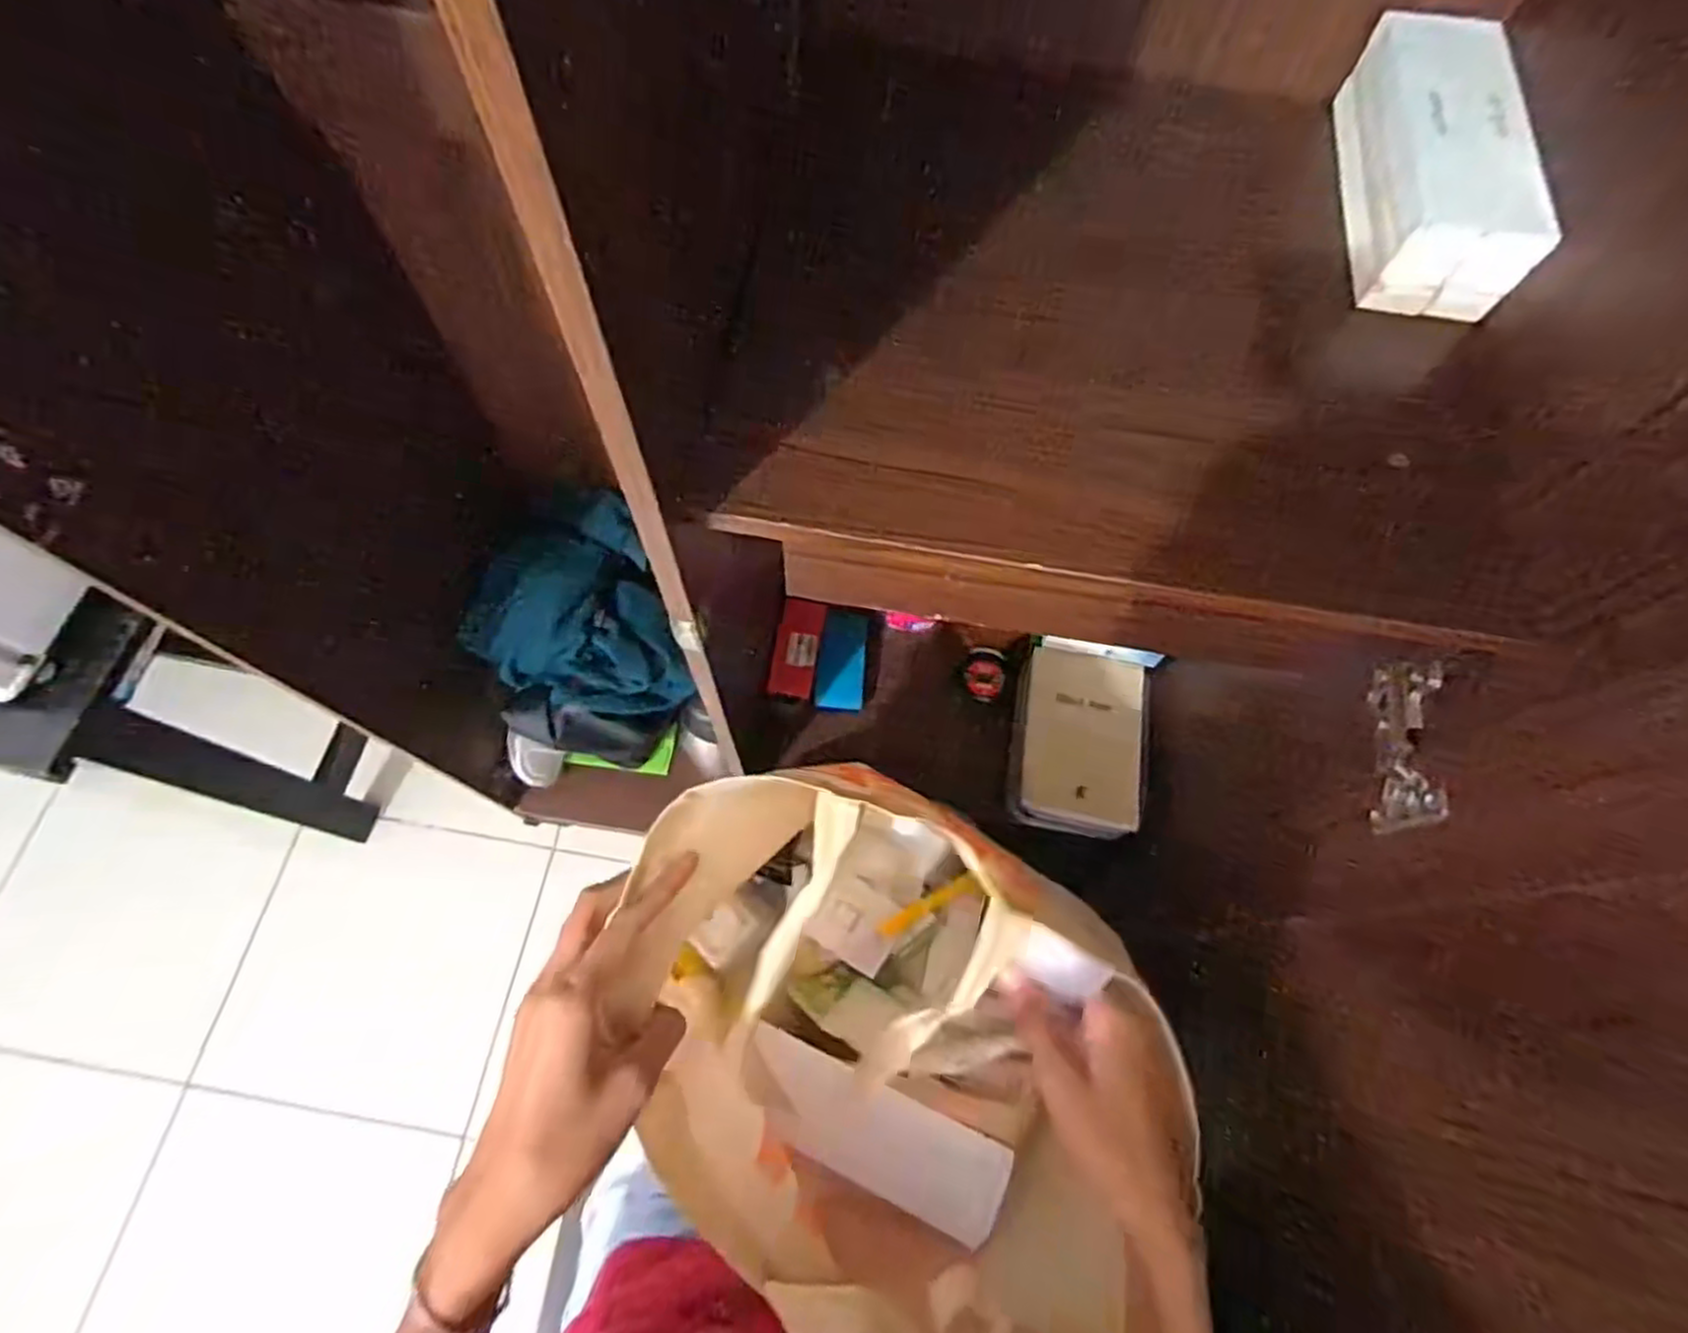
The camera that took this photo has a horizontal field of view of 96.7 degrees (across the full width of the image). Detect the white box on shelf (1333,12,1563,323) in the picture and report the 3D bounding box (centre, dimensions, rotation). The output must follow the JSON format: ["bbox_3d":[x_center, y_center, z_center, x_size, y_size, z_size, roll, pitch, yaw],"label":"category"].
[{"bbox_3d":[0.307,-0.260,0.389,0.067,0.052,0.175,11,67,2],"label":"white box on shelf"}]

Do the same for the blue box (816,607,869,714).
[{"bbox_3d":[-0.001,-0.004,0.774,0.048,0.015,0.105,5,96,-1],"label":"blue box"}]

